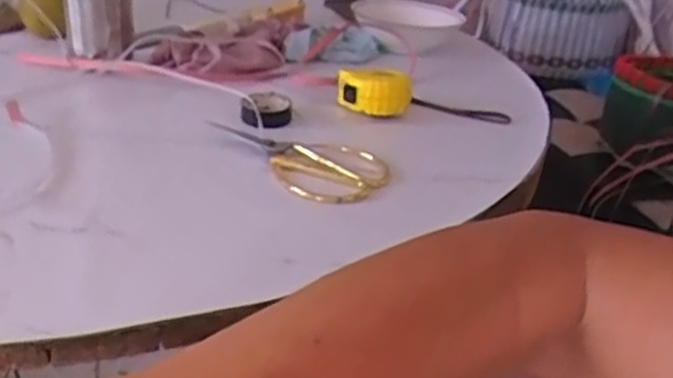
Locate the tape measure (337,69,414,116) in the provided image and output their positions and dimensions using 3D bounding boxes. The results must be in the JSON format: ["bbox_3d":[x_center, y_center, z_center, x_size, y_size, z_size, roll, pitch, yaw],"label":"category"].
[{"bbox_3d":[0.039,-0.102,0.727,0.075,0.043,0.059,5,27,2],"label":"tape measure"}]

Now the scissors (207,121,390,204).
[{"bbox_3d":[-0.034,-0.032,0.630,0.173,0.012,0.092,25,34,35],"label":"scissors"}]

